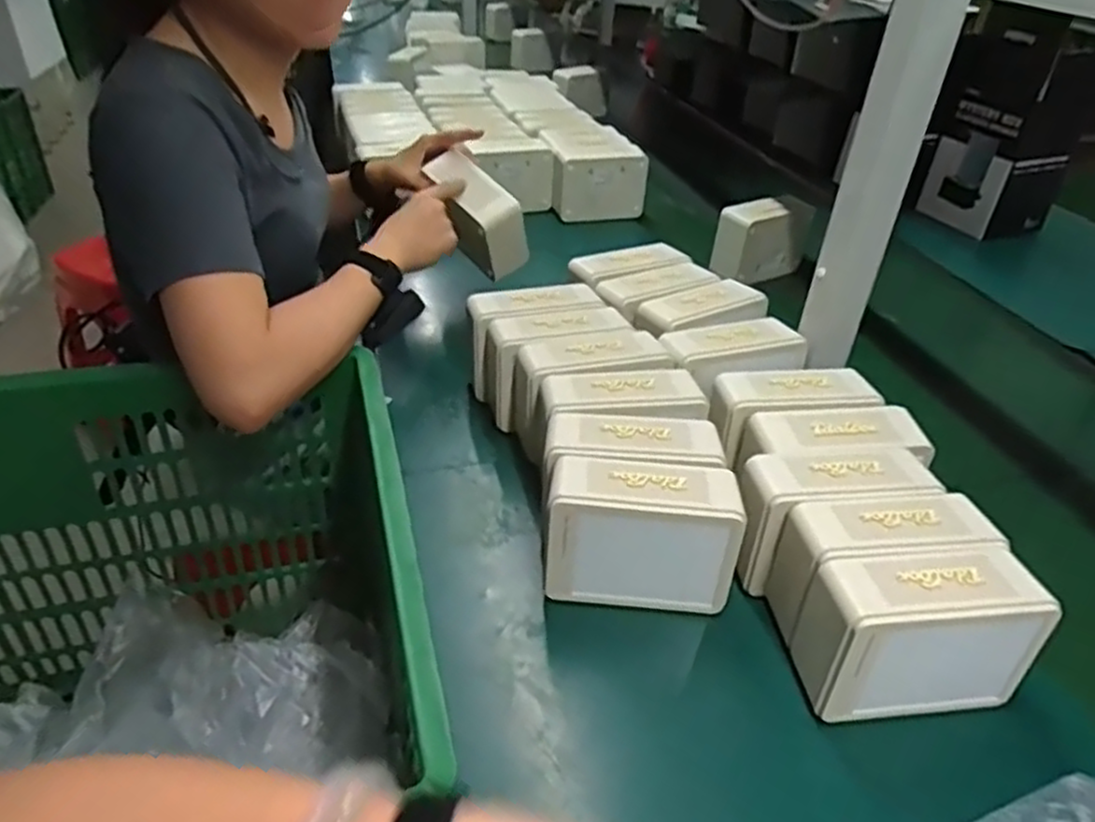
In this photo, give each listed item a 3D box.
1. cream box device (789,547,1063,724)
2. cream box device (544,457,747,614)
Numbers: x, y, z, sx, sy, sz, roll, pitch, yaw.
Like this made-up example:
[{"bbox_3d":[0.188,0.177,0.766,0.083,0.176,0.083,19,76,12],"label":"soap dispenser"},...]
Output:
[{"bbox_3d":[0.242,0.149,0.494,0.146,0.102,0.060,0,36,-5],"label":"cream box device"},{"bbox_3d":[0.070,0.095,0.559,0.140,0.103,0.066,7,36,4],"label":"cream box device"}]

